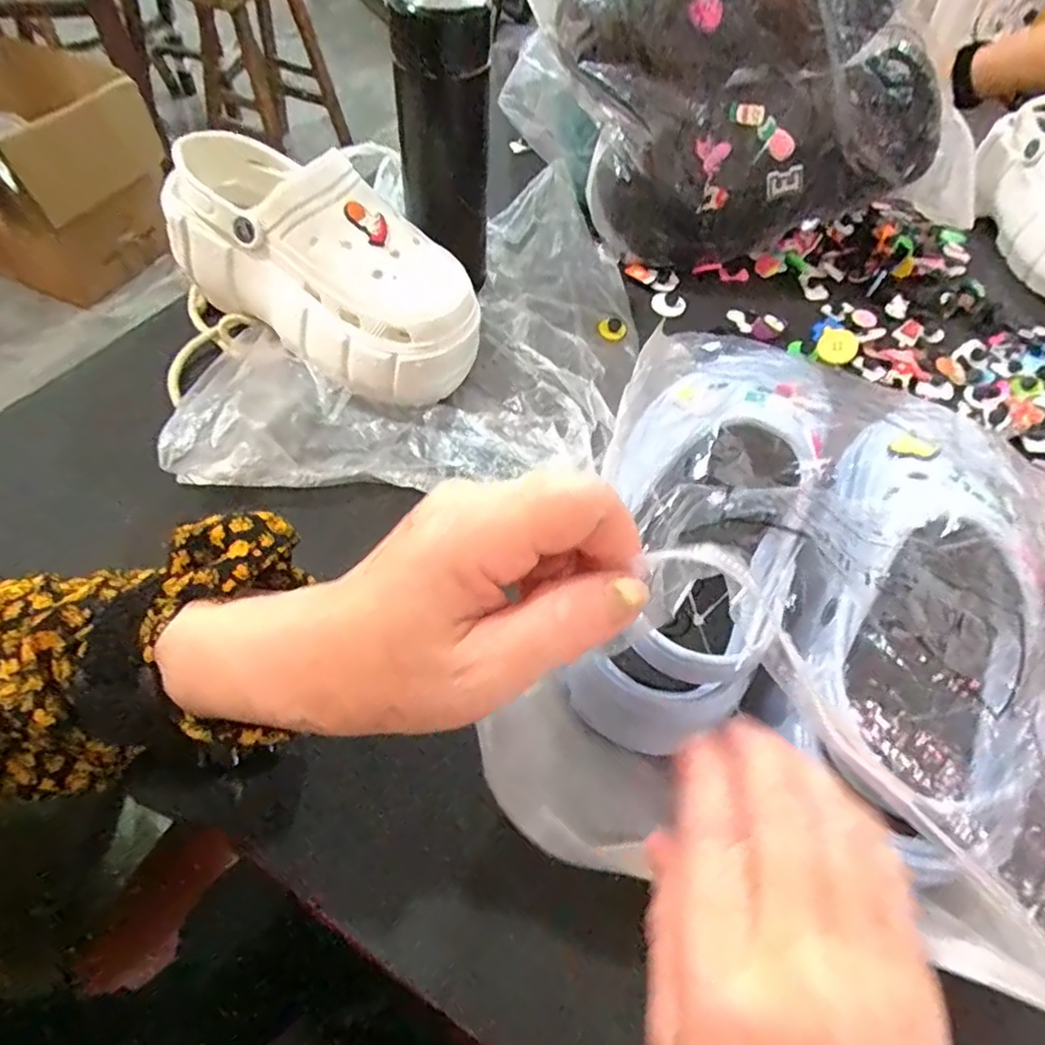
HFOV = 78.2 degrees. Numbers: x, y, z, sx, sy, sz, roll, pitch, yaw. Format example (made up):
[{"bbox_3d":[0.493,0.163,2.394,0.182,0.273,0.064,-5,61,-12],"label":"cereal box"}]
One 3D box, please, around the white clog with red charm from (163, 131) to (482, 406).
[{"bbox_3d":[-0.139,-0.182,0.440,0.229,0.099,0.097,32,60,17],"label":"white clog with red charm"}]

